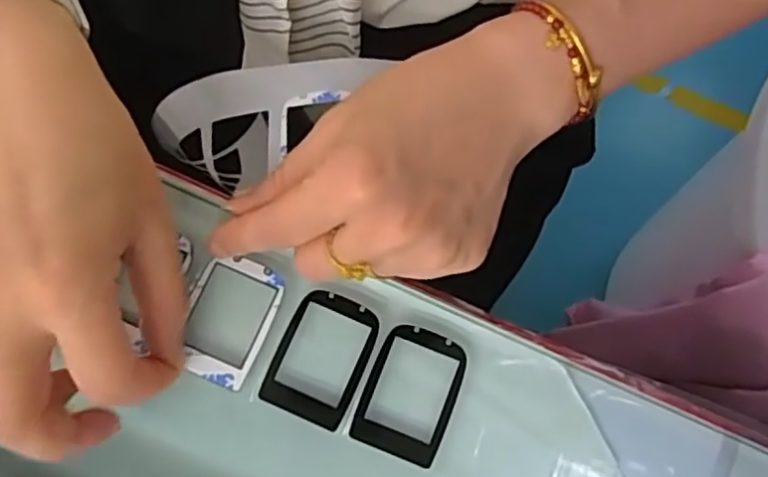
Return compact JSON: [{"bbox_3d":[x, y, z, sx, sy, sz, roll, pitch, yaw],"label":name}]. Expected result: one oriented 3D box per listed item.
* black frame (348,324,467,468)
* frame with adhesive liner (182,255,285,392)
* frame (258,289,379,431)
[{"bbox_3d":[0.011,0.062,0.282,0.036,0.004,0.051,20,78,4],"label":"black frame"},{"bbox_3d":[-0.066,0.033,0.288,0.036,0.004,0.052,21,79,3],"label":"frame with adhesive liner"},{"bbox_3d":[-0.025,0.048,0.284,0.036,0.004,0.051,23,78,5],"label":"frame"}]

